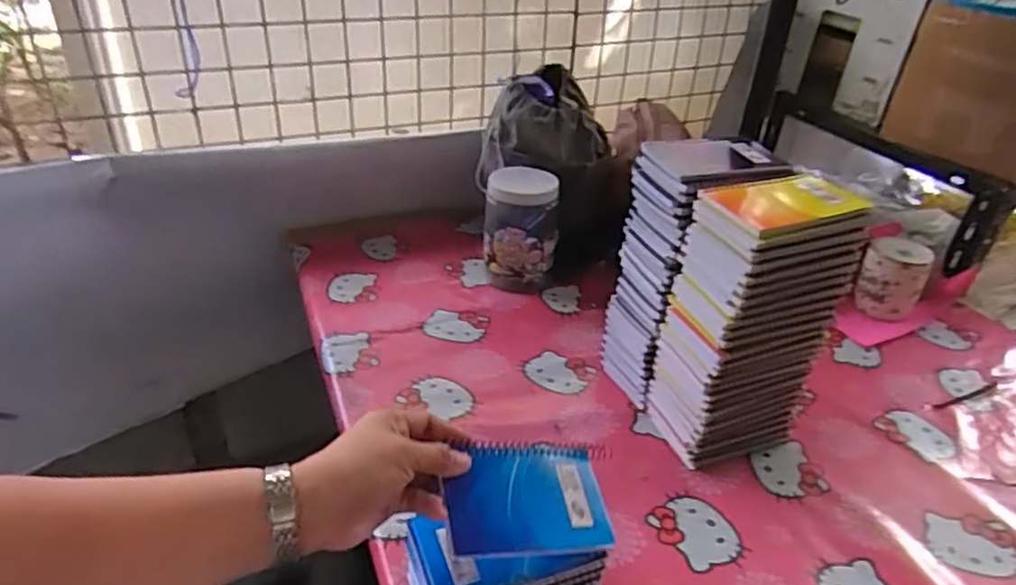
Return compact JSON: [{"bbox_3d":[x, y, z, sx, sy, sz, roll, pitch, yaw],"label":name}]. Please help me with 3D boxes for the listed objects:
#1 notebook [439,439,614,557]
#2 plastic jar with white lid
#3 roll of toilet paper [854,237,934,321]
[{"bbox_3d":[0.021,0.154,0.512,0.140,0.009,0.082,6,54,-23],"label":"notebook"},{"bbox_3d":[0.018,-0.088,0.976,0.103,0.154,0.086,4,32,1],"label":"plastic jar with white lid"},{"bbox_3d":[0.539,-0.019,0.961,0.079,0.100,0.072,21,36,25],"label":"roll of toilet paper"}]

